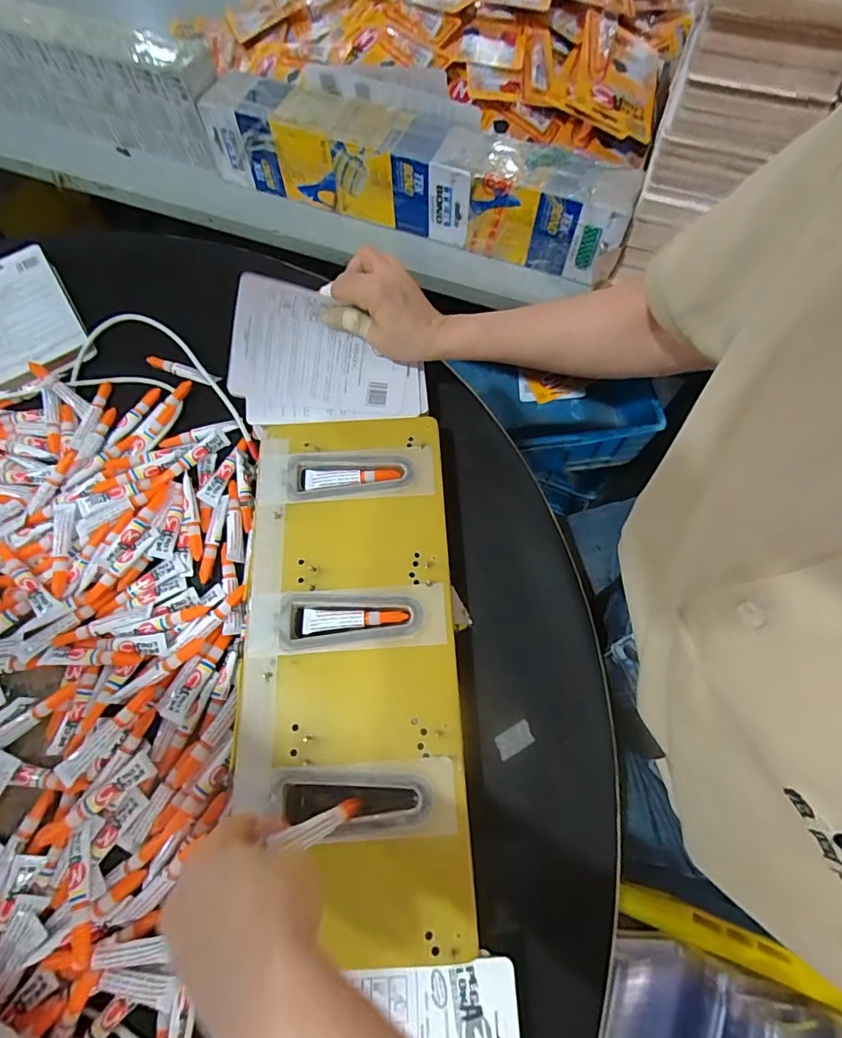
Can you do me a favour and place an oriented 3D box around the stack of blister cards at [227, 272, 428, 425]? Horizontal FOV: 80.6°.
[{"bbox_3d":[-0.084,-0.149,0.466,0.177,0.034,0.120,1,102,-13],"label":"stack of blister cards"}]

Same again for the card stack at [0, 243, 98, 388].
[{"bbox_3d":[-0.454,-0.234,0.556,0.108,0.010,0.187,-31,71,-12],"label":"card stack"}]

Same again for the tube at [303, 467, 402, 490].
[{"bbox_3d":[-0.064,-0.038,0.454,0.089,0.010,0.018,0,68,0],"label":"tube"}]

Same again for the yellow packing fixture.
[{"bbox_3d":[-0.058,0.102,0.409,0.164,0.040,0.405,-4,68,-2],"label":"yellow packing fixture"}]

